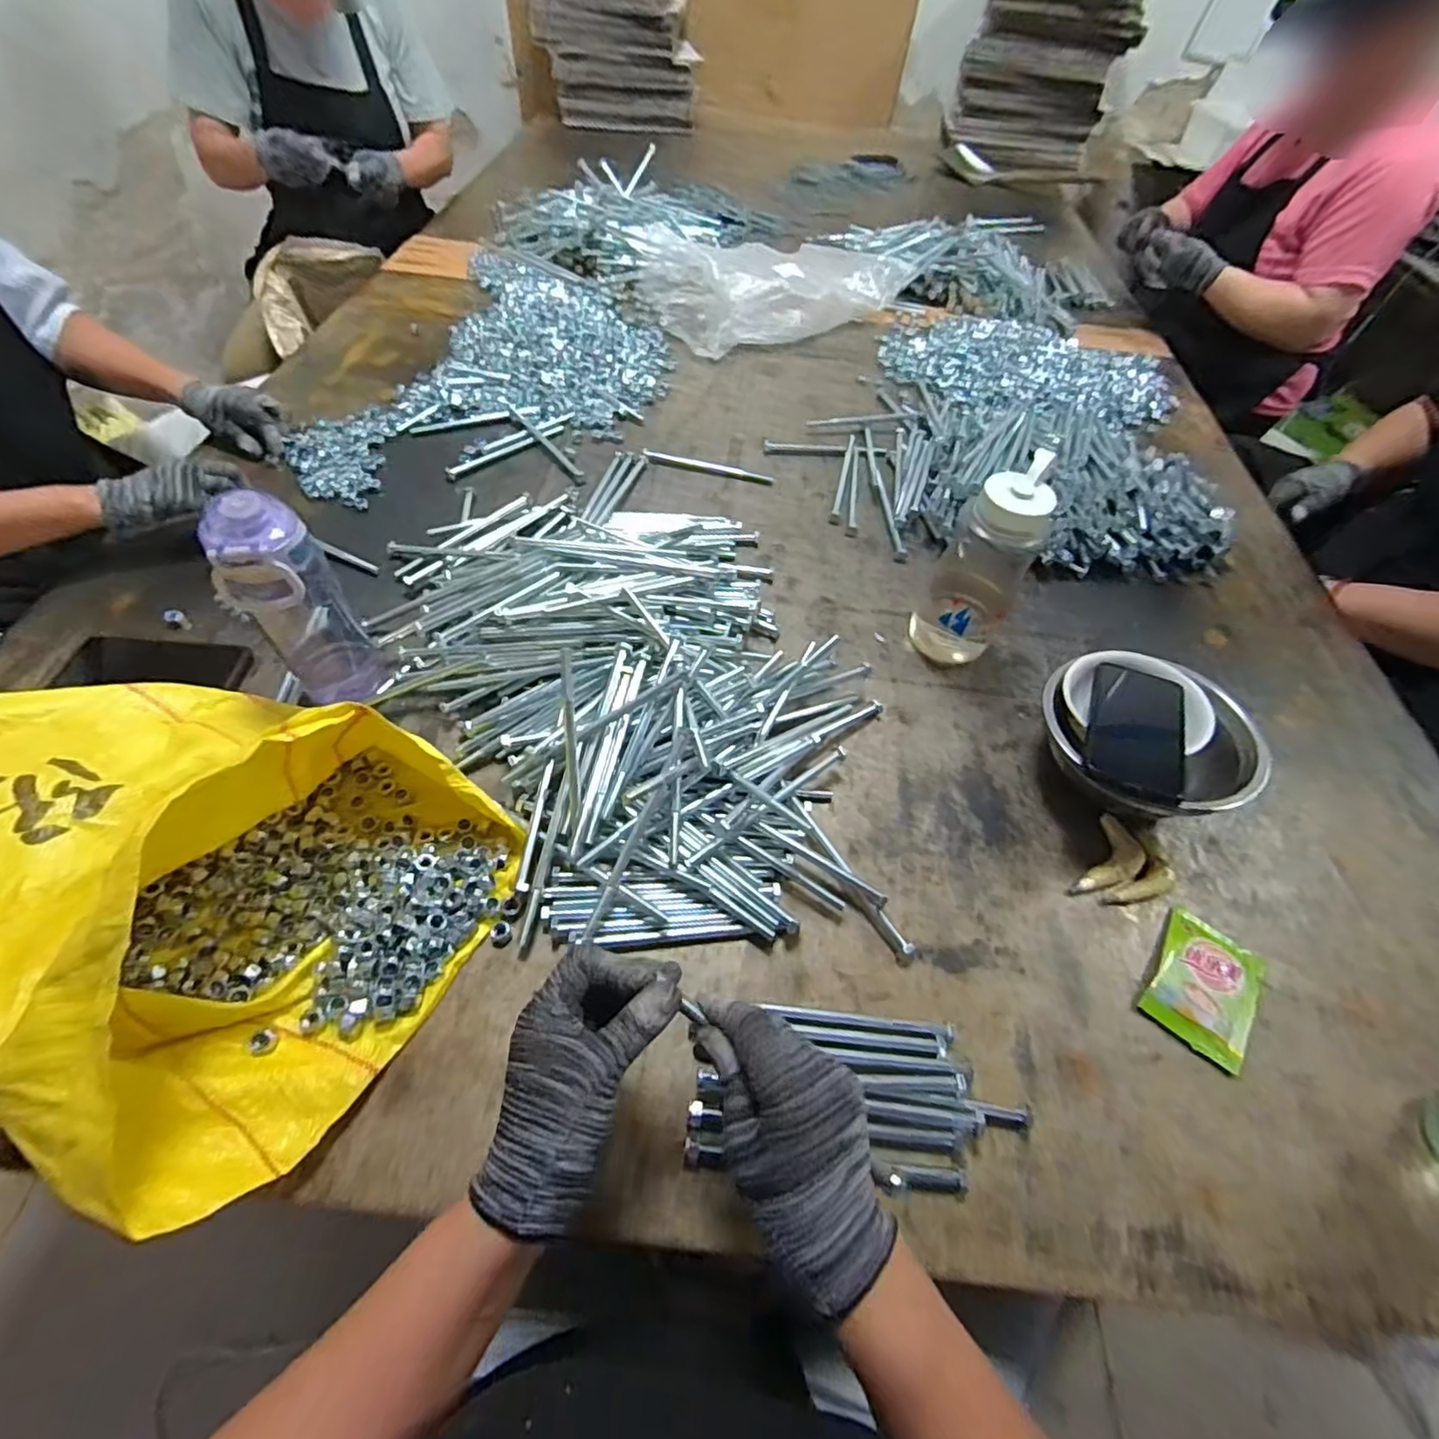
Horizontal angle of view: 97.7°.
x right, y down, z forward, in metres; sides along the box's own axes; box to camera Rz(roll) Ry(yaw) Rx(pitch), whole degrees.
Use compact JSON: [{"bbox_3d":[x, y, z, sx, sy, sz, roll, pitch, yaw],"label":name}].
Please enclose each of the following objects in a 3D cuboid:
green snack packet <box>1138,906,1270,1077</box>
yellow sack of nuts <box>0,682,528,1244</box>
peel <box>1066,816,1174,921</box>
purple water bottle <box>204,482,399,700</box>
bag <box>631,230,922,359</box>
[{"bbox_3d":[0.409,0.222,0.529,0.077,0.009,0.113,36,59,18],"label":"green snack packet"},{"bbox_3d":[-0.435,0.117,0.455,0.498,0.155,0.345,10,55,2],"label":"yellow sack of nuts"},{"bbox_3d":[0.381,0.135,0.584,0.069,0.020,0.106,34,59,17],"label":"peel"},{"bbox_3d":[-0.371,-0.095,0.561,0.084,0.202,0.080,40,61,20],"label":"purple water bottle"},{"bbox_3d":[0.107,-0.853,1.161,0.493,0.118,0.306,-26,61,-21],"label":"bag"}]

